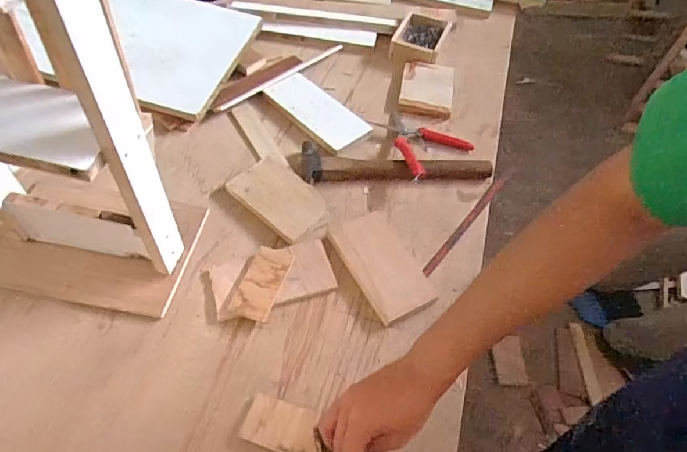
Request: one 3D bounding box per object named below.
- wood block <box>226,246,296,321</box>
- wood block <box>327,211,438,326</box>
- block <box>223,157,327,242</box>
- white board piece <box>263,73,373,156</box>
[{"bbox_3d":[-0.105,0.074,0.610,0.049,0.019,0.107,17,56,7],"label":"wood block"},{"bbox_3d":[0.055,0.049,0.637,0.091,0.011,0.166,-23,61,-19],"label":"wood block"},{"bbox_3d":[-0.096,-0.044,0.690,0.144,0.019,0.092,40,62,21],"label":"block"},{"bbox_3d":[-0.048,-0.200,0.803,0.091,0.021,0.186,-37,66,-25],"label":"white board piece"}]

